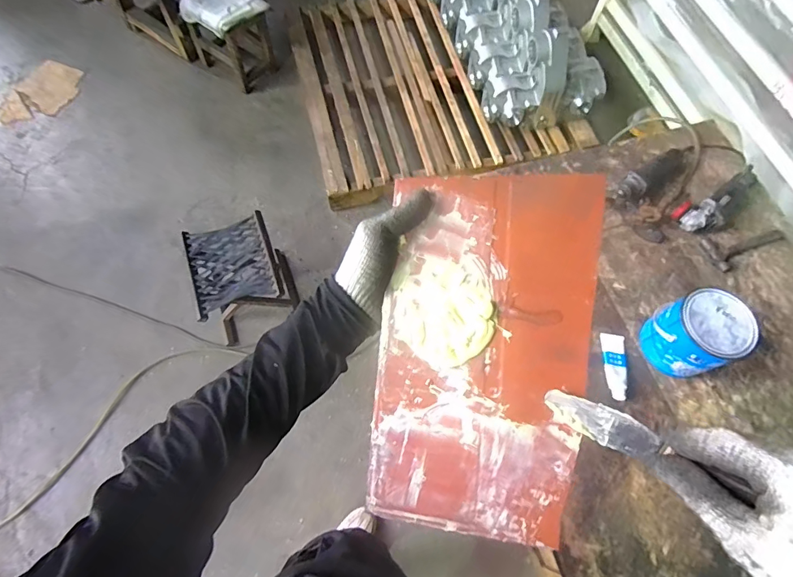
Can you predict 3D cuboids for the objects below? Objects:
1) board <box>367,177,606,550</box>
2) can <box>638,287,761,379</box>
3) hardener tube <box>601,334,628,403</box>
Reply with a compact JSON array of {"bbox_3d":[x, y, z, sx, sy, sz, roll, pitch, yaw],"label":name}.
[{"bbox_3d":[0.070,0.047,0.366,0.169,0.006,0.288,4,82,16],"label":"board"},{"bbox_3d":[0.636,0.099,0.943,0.146,0.160,0.150,1,65,-1],"label":"can"},{"bbox_3d":[0.486,0.171,0.979,0.054,0.031,0.158,11,65,4],"label":"hardener tube"}]

